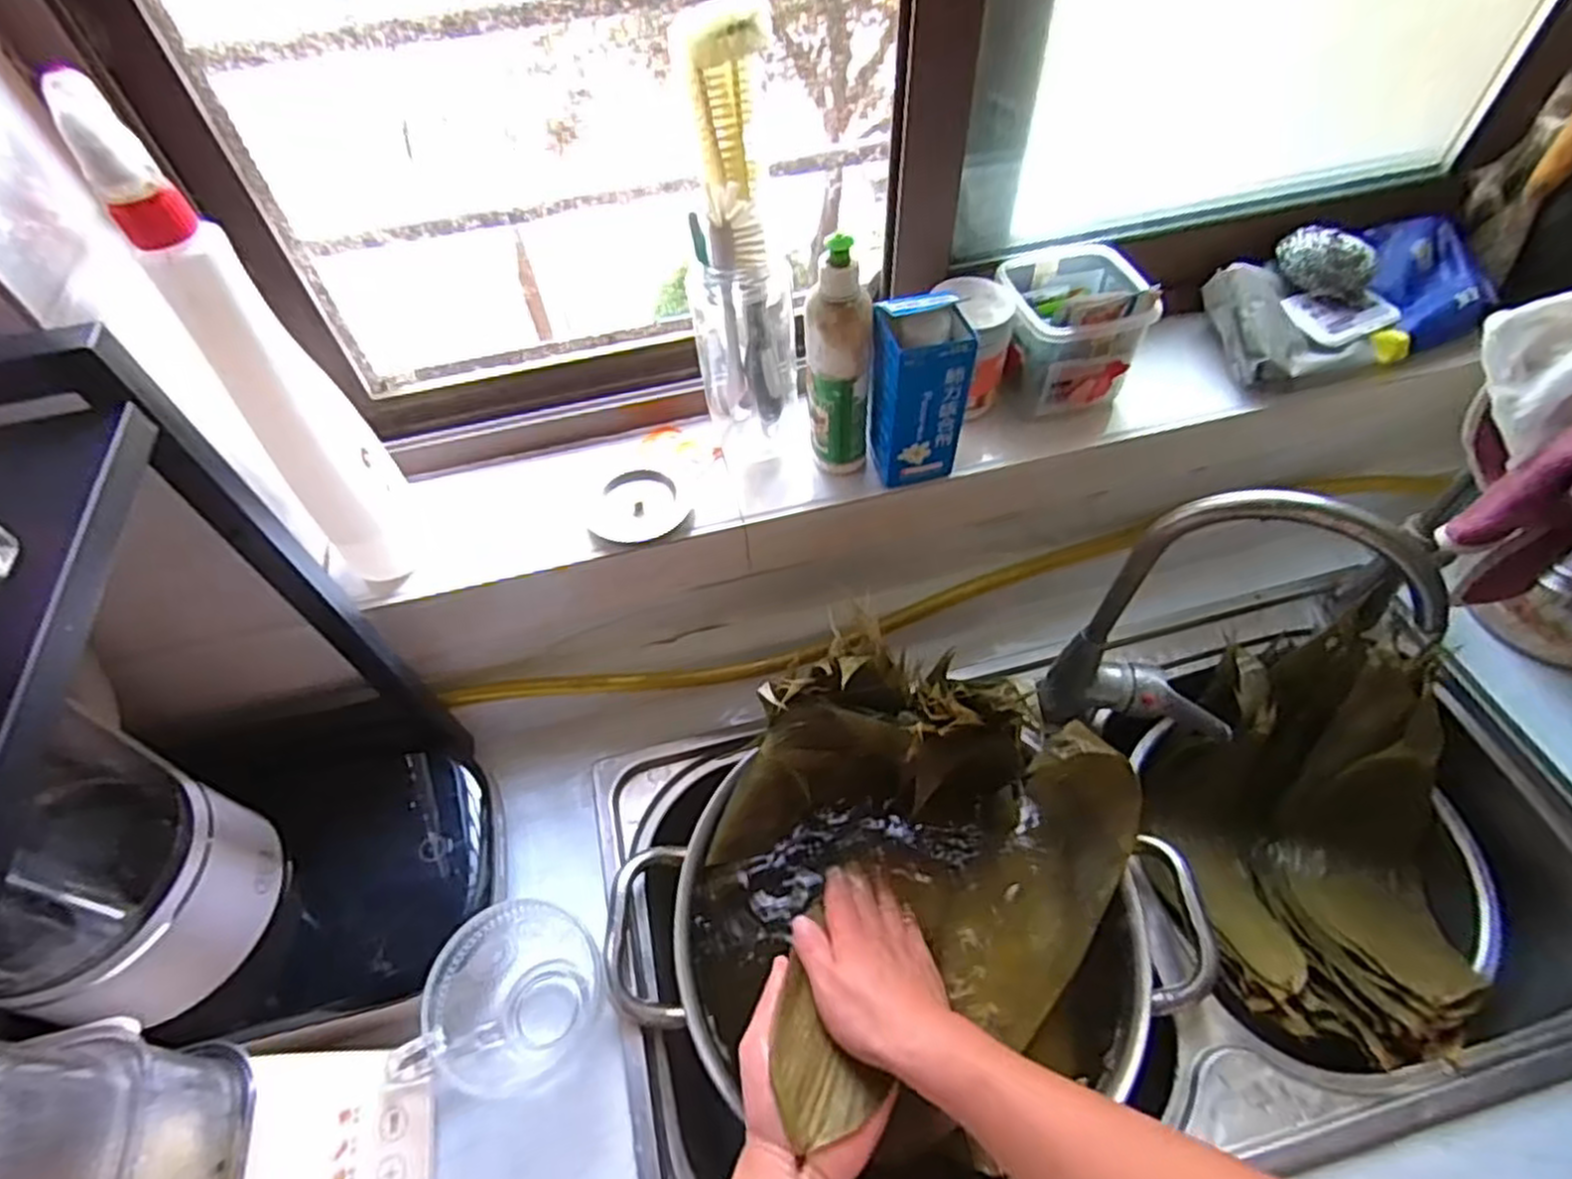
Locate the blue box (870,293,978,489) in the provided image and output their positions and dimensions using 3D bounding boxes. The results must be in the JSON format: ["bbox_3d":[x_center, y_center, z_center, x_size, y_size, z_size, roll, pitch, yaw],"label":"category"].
[{"bbox_3d":[0.095,-0.142,0.557,0.065,0.137,0.053,-6,54,-1],"label":"blue box"}]

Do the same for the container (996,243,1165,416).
[{"bbox_3d":[0.223,-0.212,0.620,0.103,0.082,0.107,-6,54,-1],"label":"container"}]

